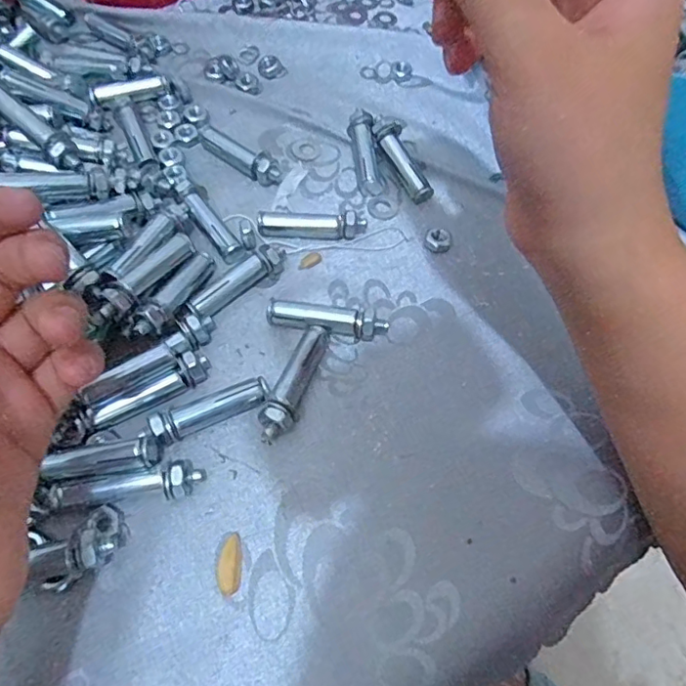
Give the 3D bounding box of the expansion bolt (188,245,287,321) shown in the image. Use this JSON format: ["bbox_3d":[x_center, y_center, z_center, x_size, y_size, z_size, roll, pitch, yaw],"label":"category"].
[{"bbox_3d":[-0.049,-0.030,0.267,0.012,0.013,0.056,40,65,17],"label":"expansion bolt"}]

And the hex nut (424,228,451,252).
[{"bbox_3d":[0.050,-0.054,0.292,0.013,0.007,0.012,14,61,3],"label":"hex nut"}]

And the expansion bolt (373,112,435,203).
[{"bbox_3d":[0.032,-0.102,0.310,0.014,0.015,0.055,-25,81,-17],"label":"expansion bolt"}]

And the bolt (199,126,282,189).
[{"bbox_3d":[-0.058,-0.106,0.308,0.058,0.010,0.013,36,64,15],"label":"bolt"}]

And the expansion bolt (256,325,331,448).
[{"bbox_3d":[-0.020,0.017,0.244,0.014,0.014,0.054,23,62,8],"label":"expansion bolt"}]

